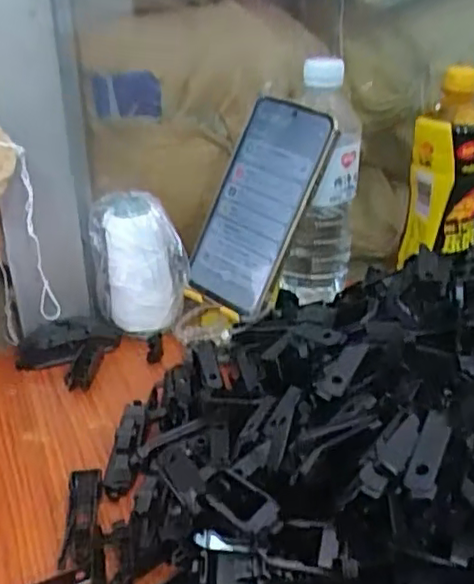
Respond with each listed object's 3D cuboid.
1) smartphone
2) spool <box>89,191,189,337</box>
[{"bbox_3d":[0.017,-0.068,0.511,0.079,0.165,0.014,28,11,34],"label":"smartphone"},{"bbox_3d":[-0.080,-0.024,0.530,0.062,0.108,0.051,-17,32,-28],"label":"spool"}]

